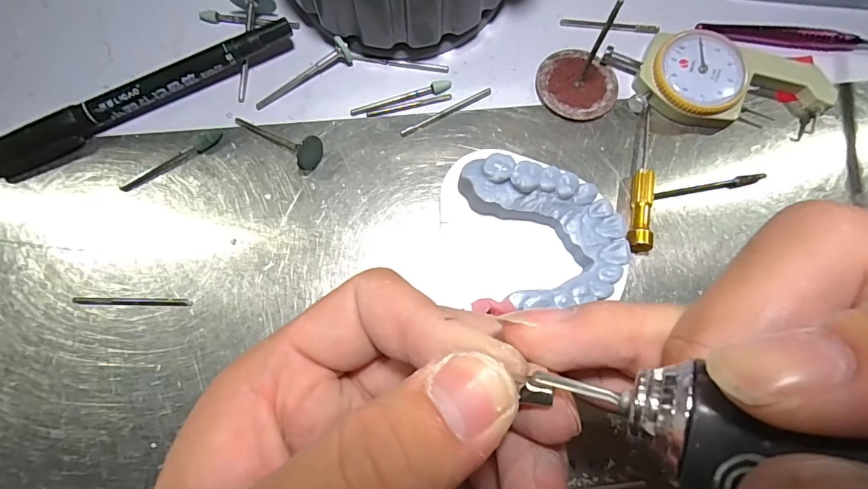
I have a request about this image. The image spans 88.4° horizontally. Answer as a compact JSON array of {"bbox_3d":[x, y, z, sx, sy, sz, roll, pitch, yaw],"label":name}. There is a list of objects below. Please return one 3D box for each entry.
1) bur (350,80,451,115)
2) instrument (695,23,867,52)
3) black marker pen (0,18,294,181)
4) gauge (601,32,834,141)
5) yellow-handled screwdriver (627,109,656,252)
[{"bbox_3d":[-0.014,-0.063,0.192,0.044,0.004,0.004,-16,77,-4],"label":"bur"},{"bbox_3d":[0.167,-0.092,0.198,0.096,0.005,0.011,3,77,0],"label":"instrument"},{"bbox_3d":[-0.121,-0.059,0.185,0.136,0.015,0.013,-26,78,-6],"label":"black marker pen"},{"bbox_3d":[0.122,-0.068,0.188,0.089,0.011,0.040,1,77,0],"label":"gauge"},{"bbox_3d":[0.084,-0.027,0.179,0.007,0.007,0.062,10,77,2],"label":"yellow-handled screwdriver"}]

